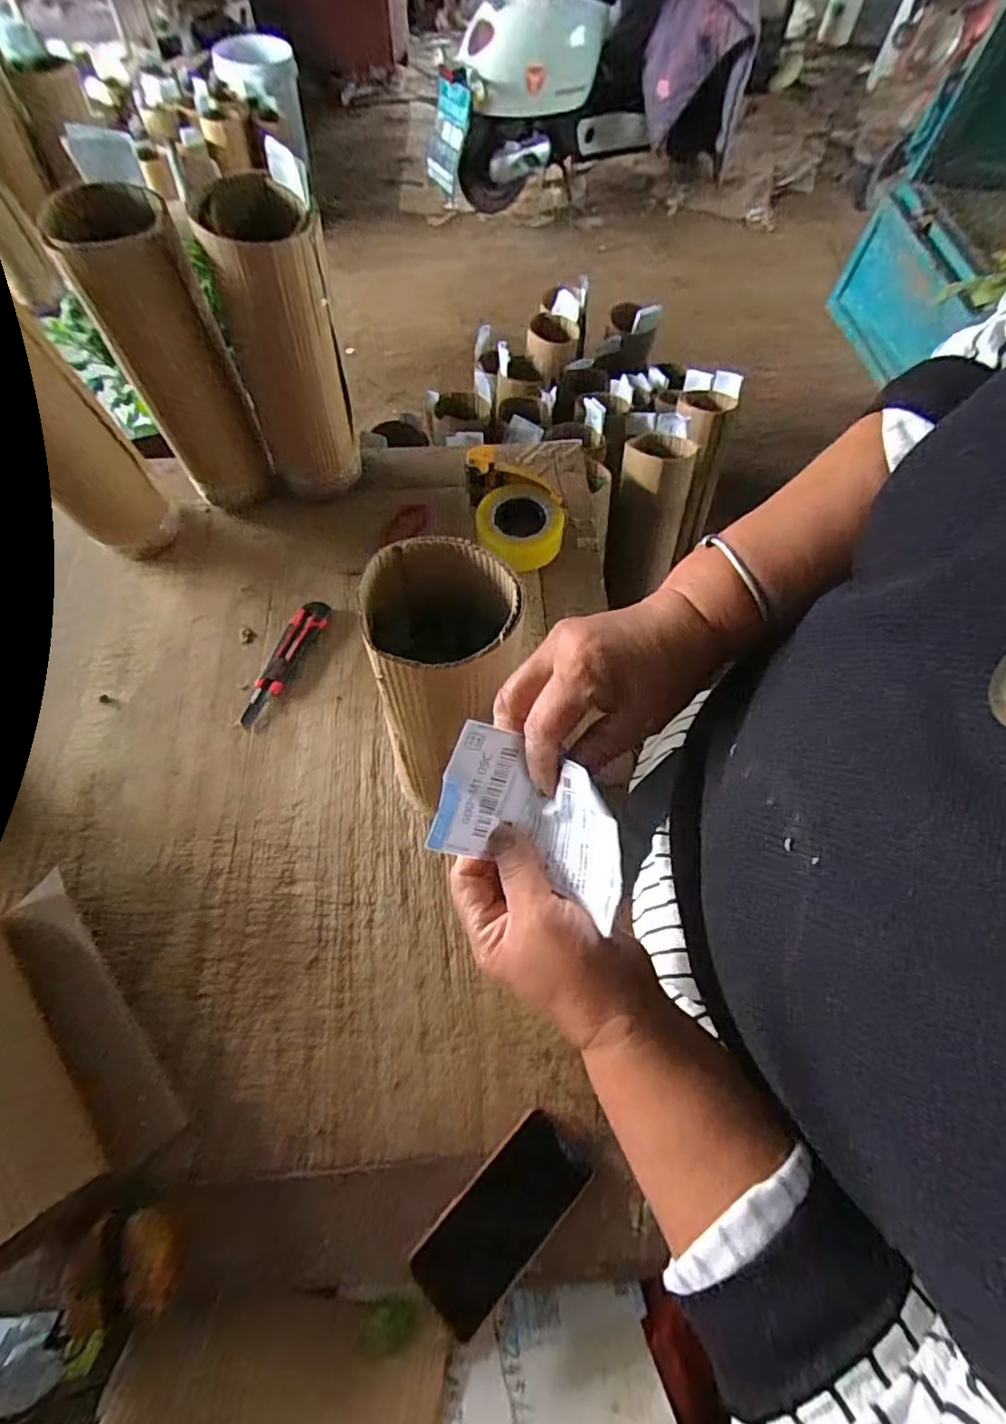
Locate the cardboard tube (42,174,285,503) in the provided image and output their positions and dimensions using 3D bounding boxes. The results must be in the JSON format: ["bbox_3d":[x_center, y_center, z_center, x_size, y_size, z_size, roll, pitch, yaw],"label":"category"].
[{"bbox_3d":[-0.382,-0.395,0.689,0.114,0.335,0.114,-29,68,-16],"label":"cardboard tube"}]

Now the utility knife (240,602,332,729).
[{"bbox_3d":[-0.270,-0.065,0.716,0.039,0.014,0.178,21,64,8],"label":"utility knife"}]

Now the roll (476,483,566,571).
[{"bbox_3d":[0.023,-0.261,0.803,0.115,0.049,0.114,1,63,-2],"label":"roll"}]

